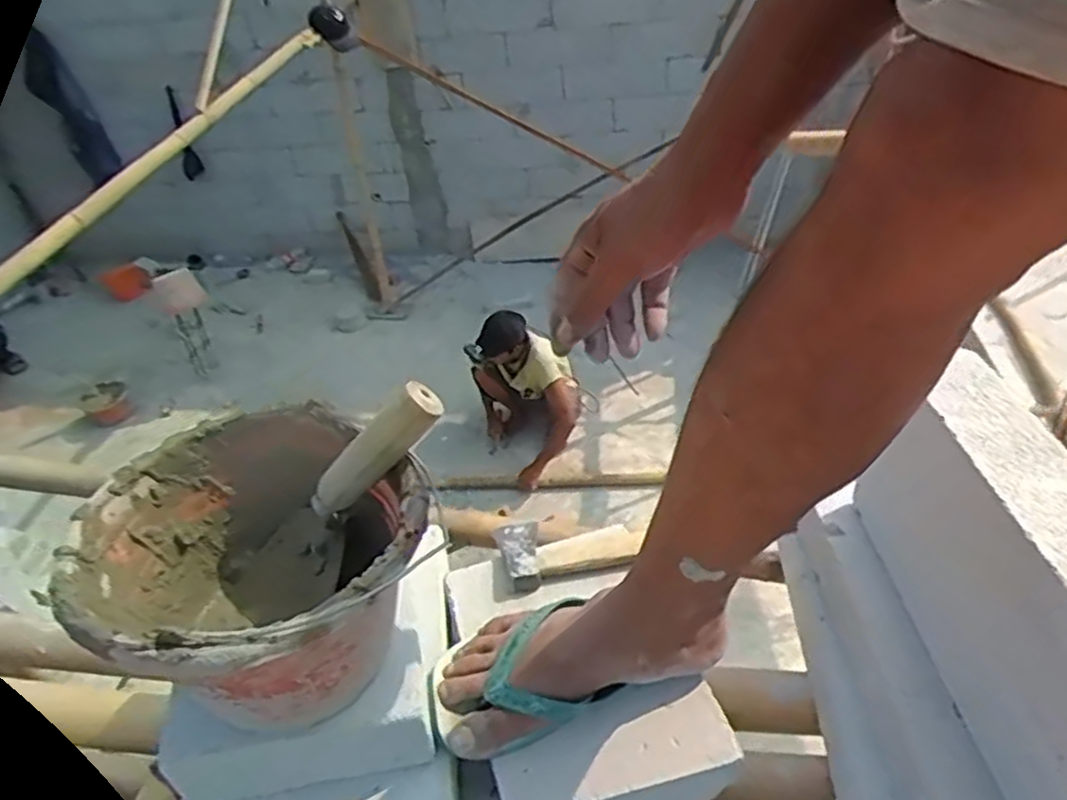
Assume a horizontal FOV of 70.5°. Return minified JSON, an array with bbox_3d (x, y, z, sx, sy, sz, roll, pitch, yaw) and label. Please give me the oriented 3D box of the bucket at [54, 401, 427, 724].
[{"bbox_3d":[-0.200,0.137,0.575,0.235,0.166,0.222,-2,42,2],"label":"bucket"}]

